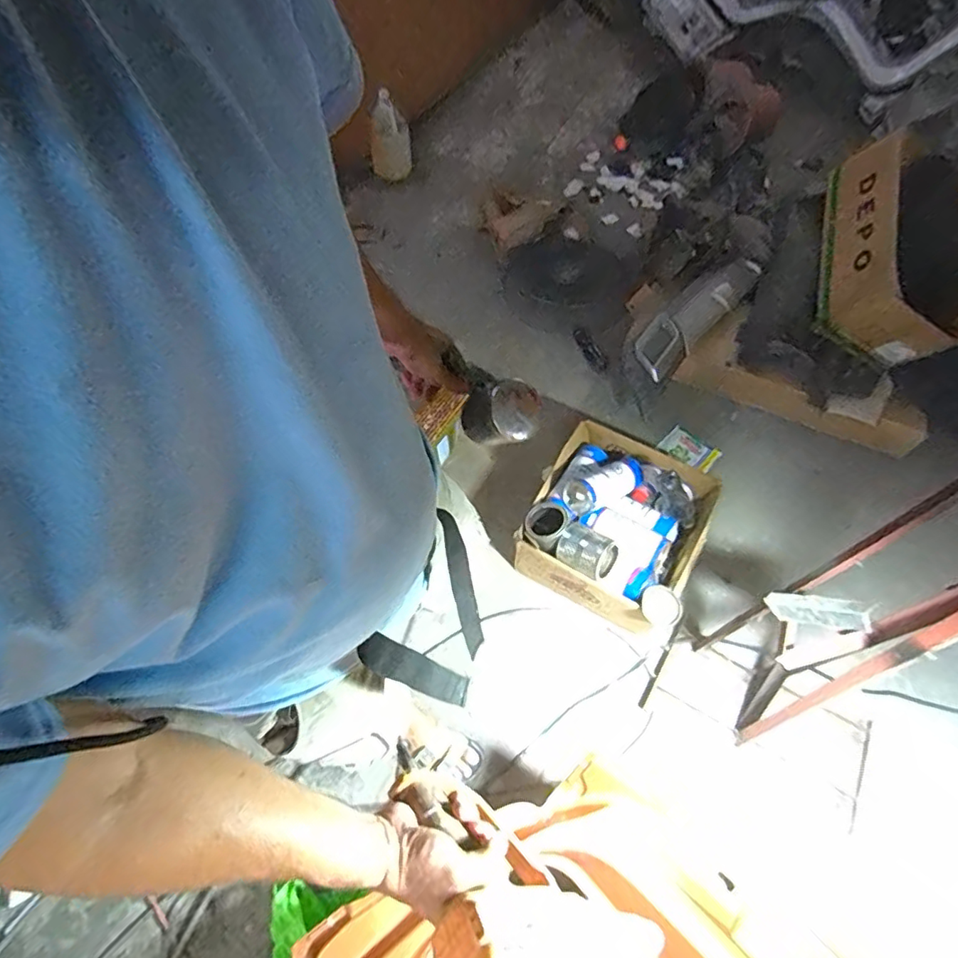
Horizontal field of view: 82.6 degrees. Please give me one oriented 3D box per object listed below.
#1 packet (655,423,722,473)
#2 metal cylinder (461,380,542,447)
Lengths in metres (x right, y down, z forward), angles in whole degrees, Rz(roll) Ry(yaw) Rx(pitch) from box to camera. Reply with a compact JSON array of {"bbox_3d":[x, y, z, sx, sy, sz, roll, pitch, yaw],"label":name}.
[{"bbox_3d":[0.614,-0.087,1.586,0.107,0.039,0.156,-41,70,-20],"label":"packet"},{"bbox_3d":[0.032,-0.083,0.718,0.073,0.093,0.078,-5,86,-41],"label":"metal cylinder"}]

